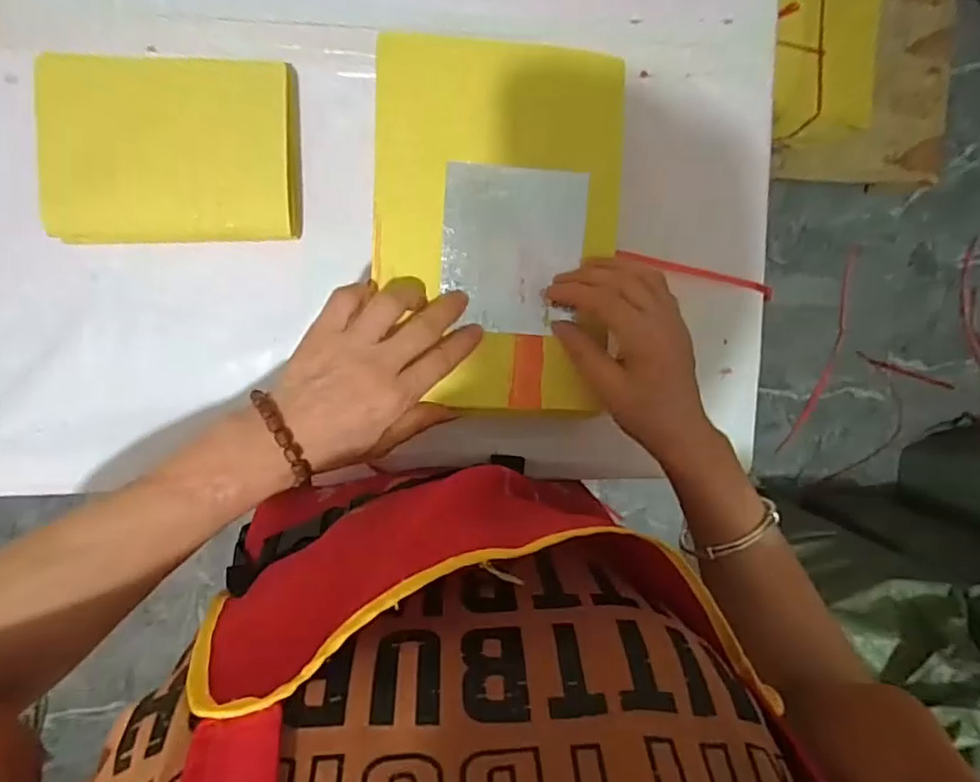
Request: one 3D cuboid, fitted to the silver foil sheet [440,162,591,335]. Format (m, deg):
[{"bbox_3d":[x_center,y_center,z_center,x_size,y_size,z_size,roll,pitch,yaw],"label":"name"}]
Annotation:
[{"bbox_3d":[0.014,-0.090,0.374,0.088,0.009,0.102,3,96,-7],"label":"silver foil sheet"}]

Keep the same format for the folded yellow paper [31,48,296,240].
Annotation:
[{"bbox_3d":[-0.206,-0.153,0.381,0.152,0.030,0.108,-3,96,-6],"label":"folded yellow paper"}]

